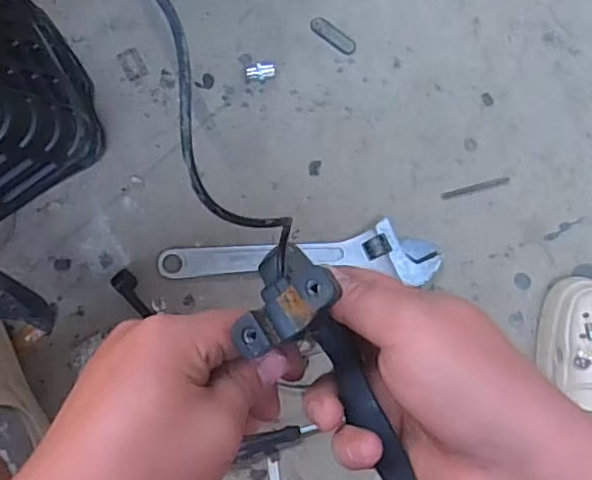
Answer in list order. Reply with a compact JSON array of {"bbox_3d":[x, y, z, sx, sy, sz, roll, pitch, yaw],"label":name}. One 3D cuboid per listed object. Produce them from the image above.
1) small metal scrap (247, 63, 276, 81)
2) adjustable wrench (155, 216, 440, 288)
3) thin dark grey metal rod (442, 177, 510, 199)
[{"bbox_3d":[-0.046,-0.223,0.765,0.036,0.018,0.022,-4,83,-2],"label":"small metal scrap"},{"bbox_3d":[0.005,0.015,0.743,0.352,0.027,0.076,2,83,-2],"label":"adjustable wrench"},{"bbox_3d":[0.237,-0.069,0.763,0.091,0.004,0.010,-15,84,-4],"label":"thin dark grey metal rod"}]

